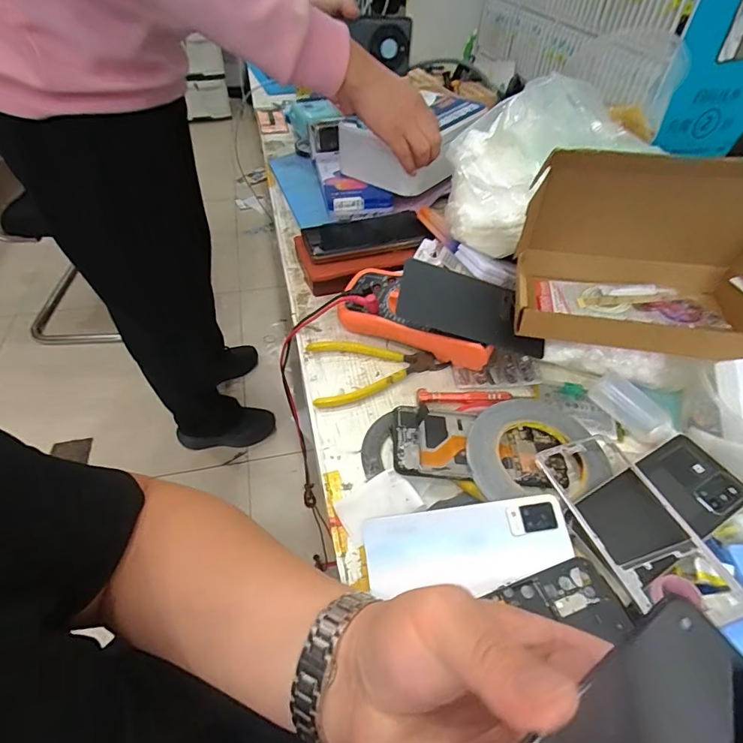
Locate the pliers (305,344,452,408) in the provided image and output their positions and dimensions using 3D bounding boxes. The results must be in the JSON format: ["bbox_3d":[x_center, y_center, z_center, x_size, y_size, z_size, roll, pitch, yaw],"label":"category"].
[{"bbox_3d":[0.004,-0.010,0.493,0.147,0.013,0.085,-12,48,-12],"label":"pliers"}]

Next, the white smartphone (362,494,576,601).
[{"bbox_3d":[0.074,0.136,0.350,0.155,0.009,0.060,-9,67,3],"label":"white smartphone"}]

